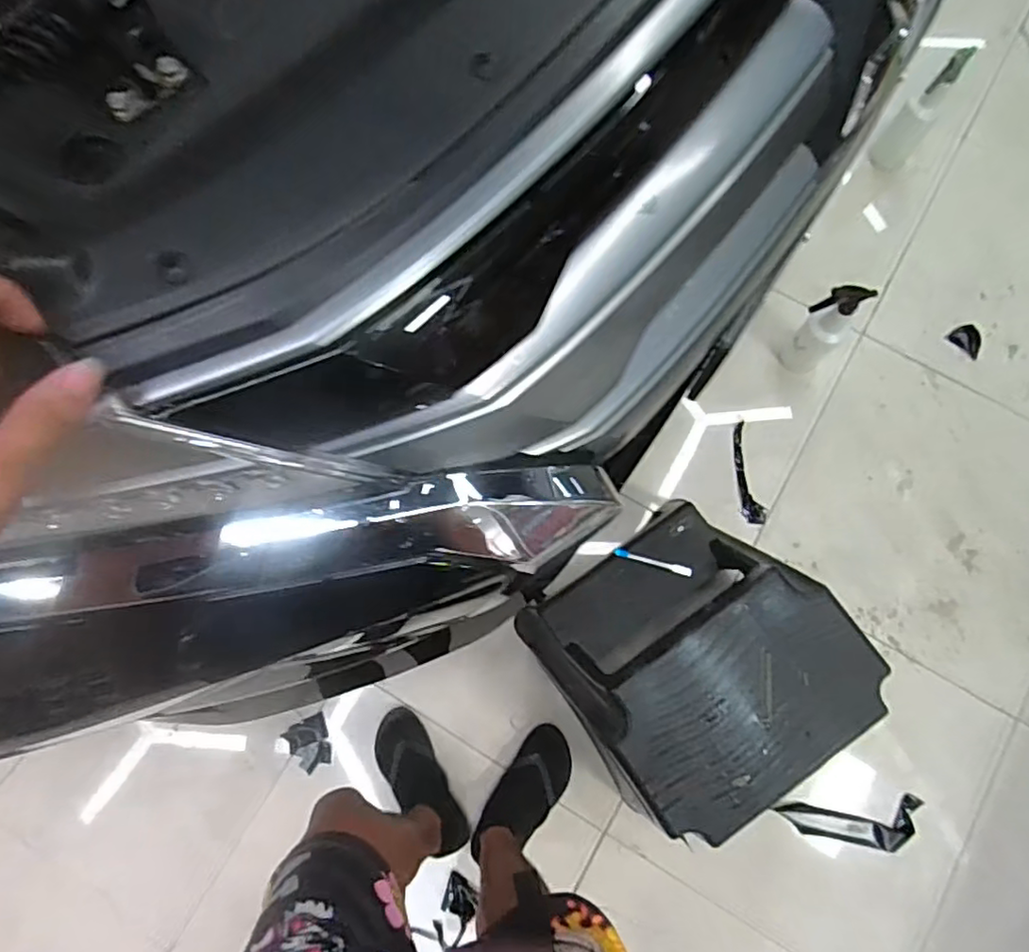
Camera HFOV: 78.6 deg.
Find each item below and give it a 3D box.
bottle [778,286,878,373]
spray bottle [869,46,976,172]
[{"bbox_3d":[0.622,-0.290,1.265,0.114,0.292,0.087,-32,80,-7],"label":"bottle"},{"bbox_3d":[0.881,-0.779,1.374,0.079,0.265,0.087,27,79,5],"label":"spray bottle"}]

